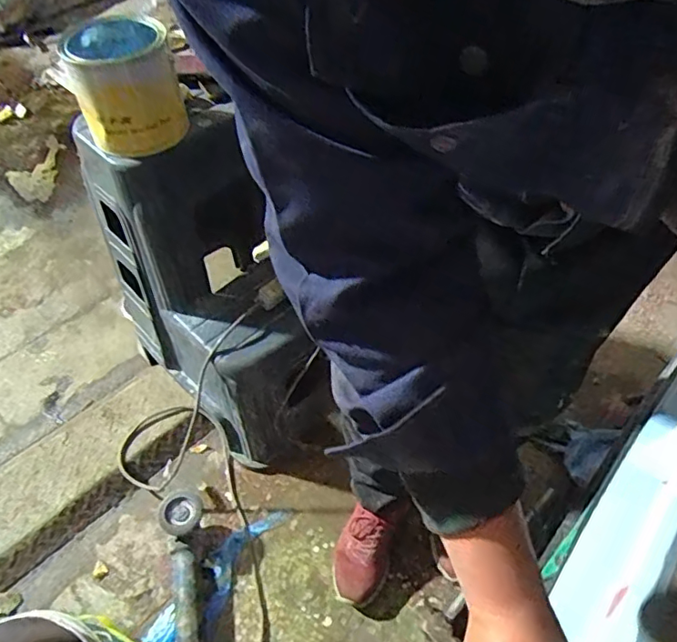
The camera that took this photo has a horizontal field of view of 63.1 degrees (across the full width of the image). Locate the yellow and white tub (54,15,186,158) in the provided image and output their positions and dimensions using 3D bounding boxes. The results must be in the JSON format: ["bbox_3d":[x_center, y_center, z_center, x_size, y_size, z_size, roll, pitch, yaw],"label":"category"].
[{"bbox_3d":[-0.344,-0.384,0.907,0.154,0.156,0.196,-13,52,-9],"label":"yellow and white tub"}]

